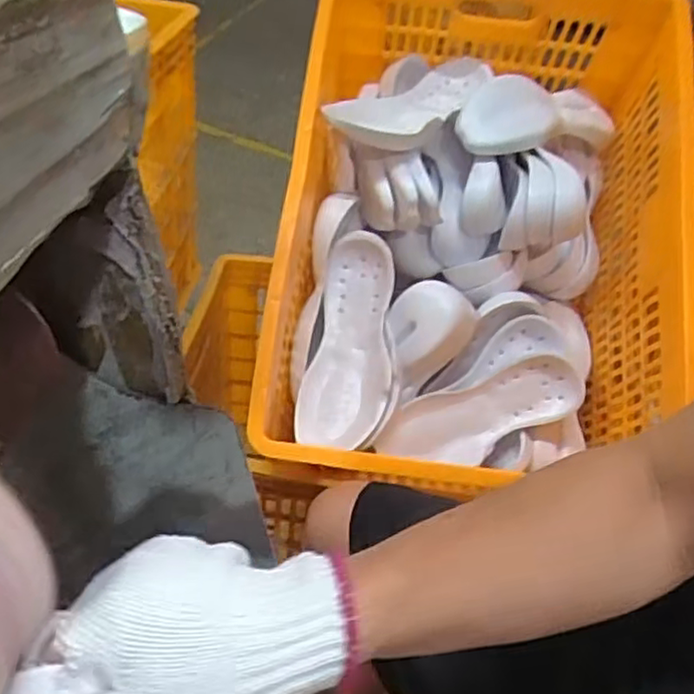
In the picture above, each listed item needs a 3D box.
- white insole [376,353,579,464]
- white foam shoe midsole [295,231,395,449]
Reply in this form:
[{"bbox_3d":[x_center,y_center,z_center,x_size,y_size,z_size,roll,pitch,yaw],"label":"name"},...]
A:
[{"bbox_3d":[0.181,0.092,0.925,0.282,0.104,0.038,-19,10,-6],"label":"white insole"},{"bbox_3d":[0.007,-0.010,0.878,0.110,0.057,0.299,8,67,0],"label":"white foam shoe midsole"}]

